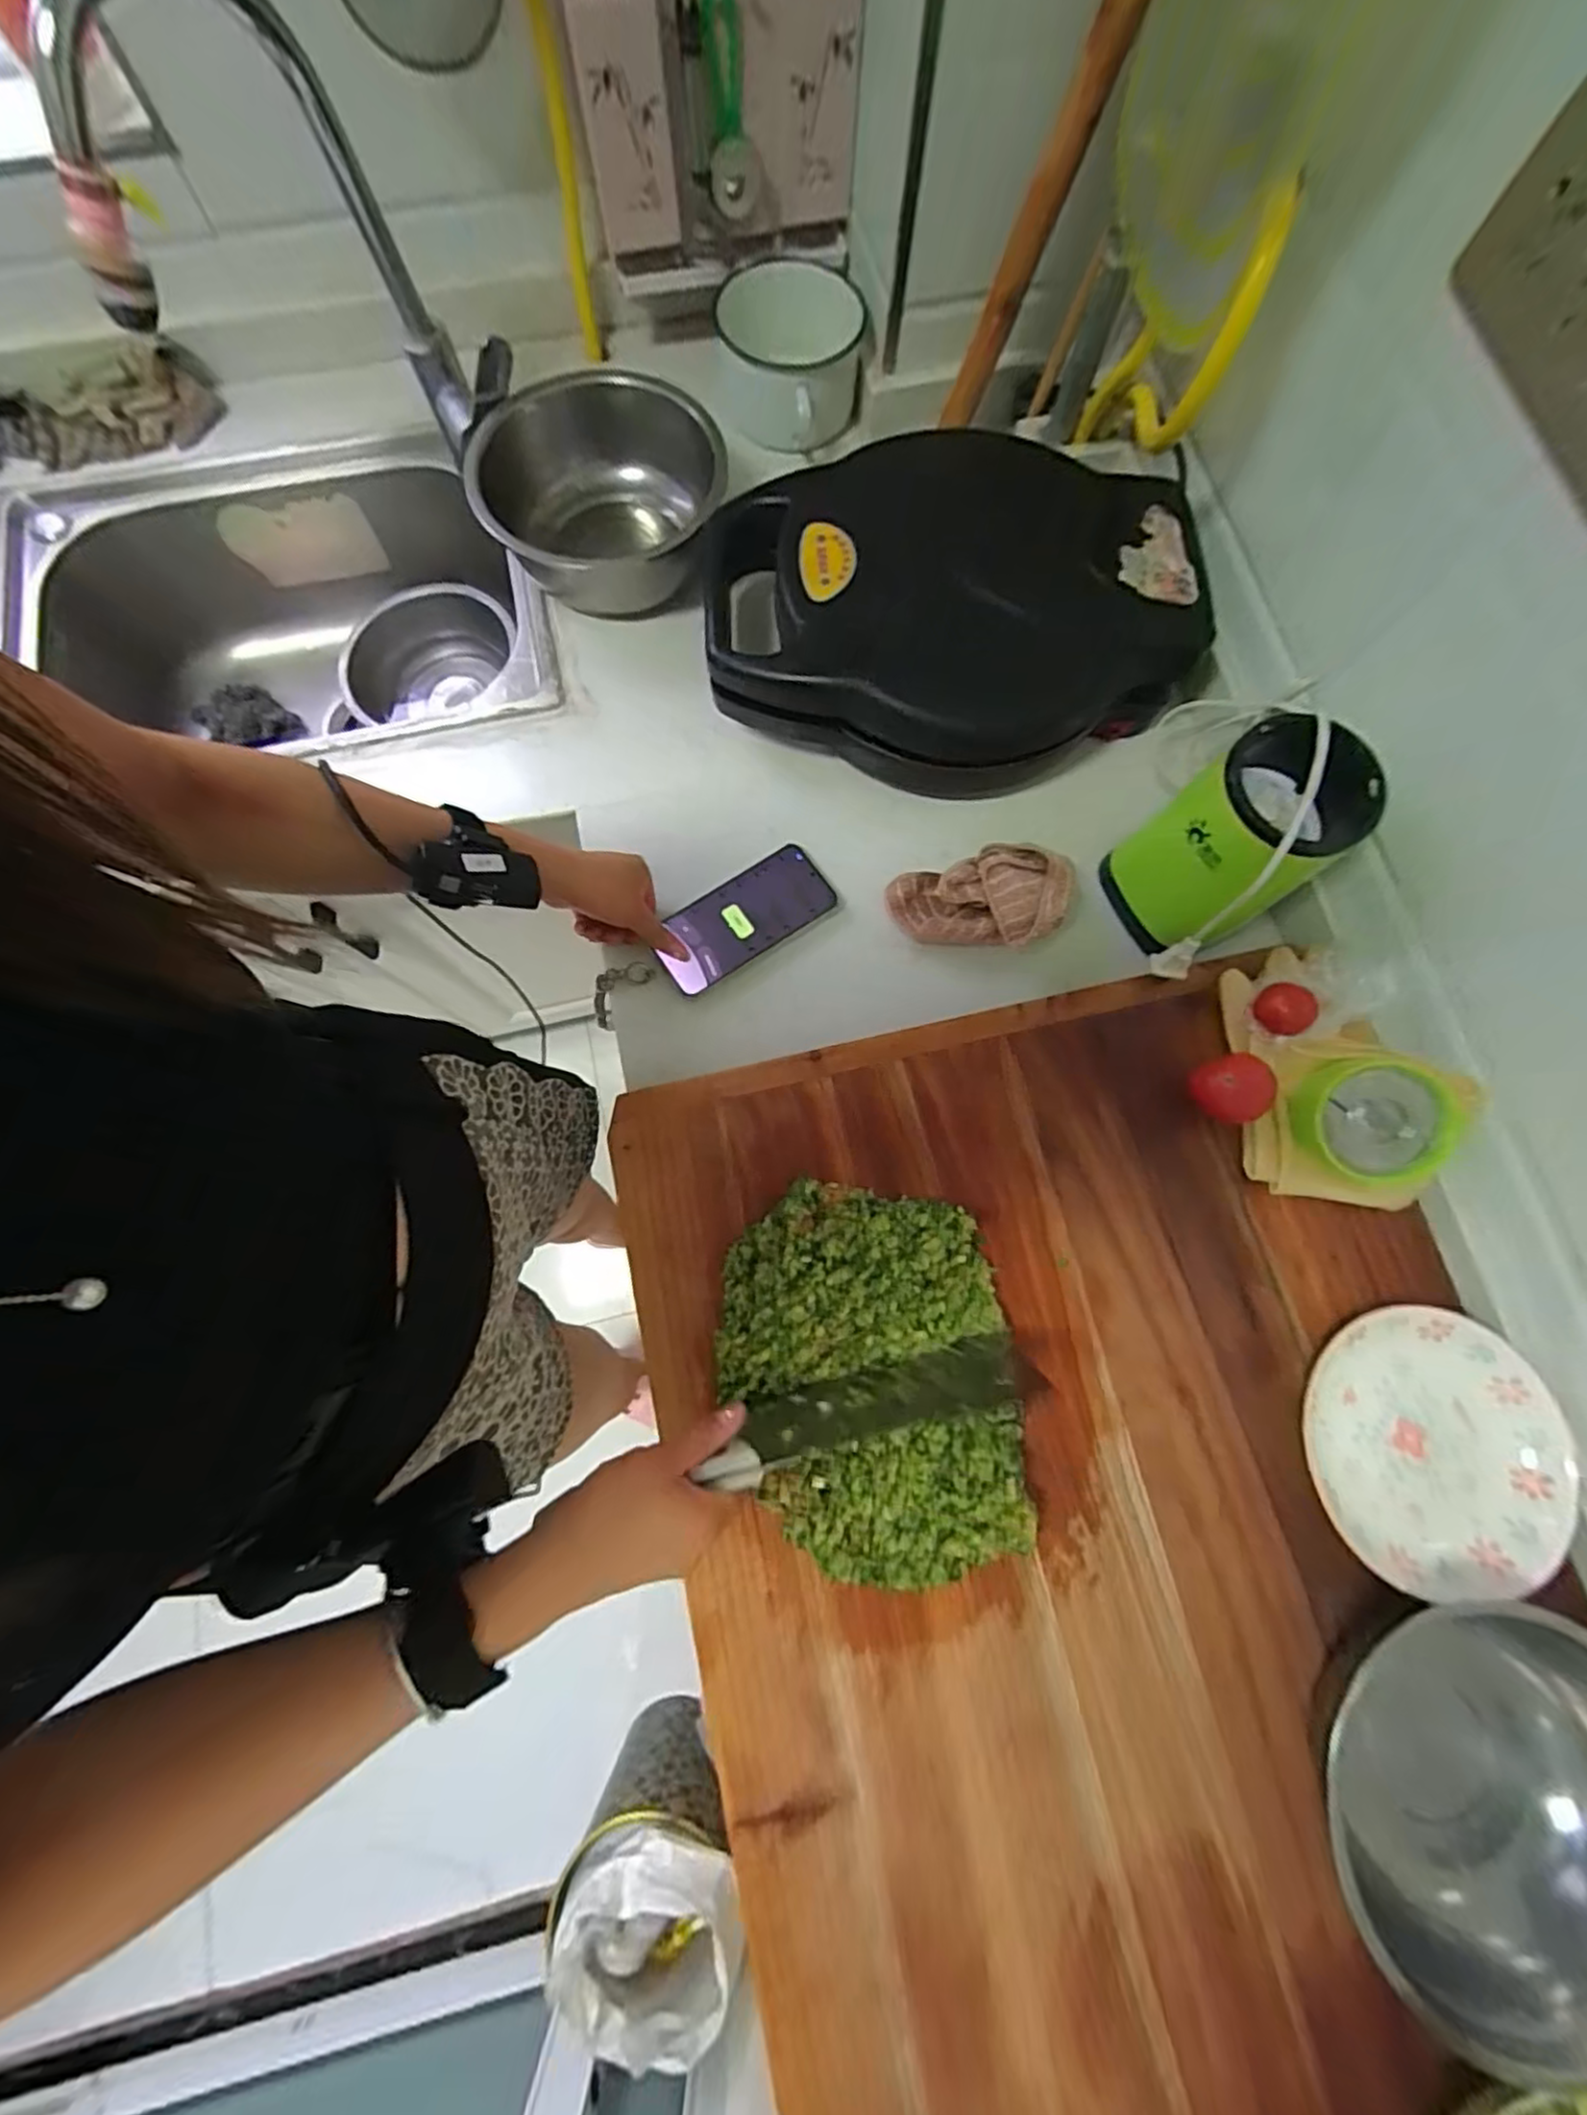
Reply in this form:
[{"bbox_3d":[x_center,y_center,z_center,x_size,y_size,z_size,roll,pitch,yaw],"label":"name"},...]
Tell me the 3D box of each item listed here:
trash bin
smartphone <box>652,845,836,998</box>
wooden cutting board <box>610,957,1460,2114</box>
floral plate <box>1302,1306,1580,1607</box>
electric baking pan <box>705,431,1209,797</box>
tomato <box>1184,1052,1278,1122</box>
[{"bbox_3d":[-0.178,1.085,0.923,0.219,0.285,0.208,10,77,1],"label":"trash bin"},{"bbox_3d":[-0.045,-0.120,0.595,0.156,0.013,0.073,-38,78,-8],"label":"smartphone"},{"bbox_3d":[0.221,0.415,0.445,0.526,0.028,0.930,-14,76,-2],"label":"wooden cutting board"},{"bbox_3d":[0.440,0.266,0.470,0.163,0.019,0.172,-3,76,1],"label":"floral plate"},{"bbox_3d":[0.126,-0.377,0.588,0.393,0.119,0.272,3,77,-1],"label":"electric baking pan"},{"bbox_3d":[0.324,0.025,0.512,0.048,0.050,0.048,0,77,-1],"label":"tomato"}]

